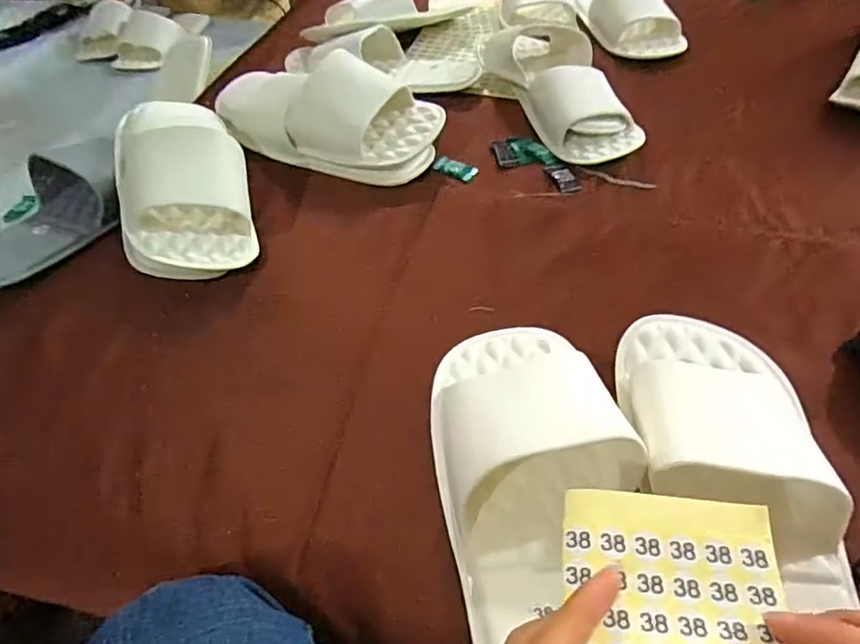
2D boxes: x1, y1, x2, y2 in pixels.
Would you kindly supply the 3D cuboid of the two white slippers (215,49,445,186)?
[{"bbox_3d":[-0.102,-0.215,0.574,0.229,0.089,0.097,21,53,19],"label":"two white slippers"}]

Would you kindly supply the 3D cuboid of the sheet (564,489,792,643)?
[{"bbox_3d":[0.095,0.109,0.220,0.081,0.011,0.084,2,48,9],"label":"sheet"}]

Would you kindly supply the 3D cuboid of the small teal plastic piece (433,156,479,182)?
[{"bbox_3d":[0.025,-0.156,0.577,0.046,0.004,0.023,24,54,21],"label":"small teal plastic piece"}]

